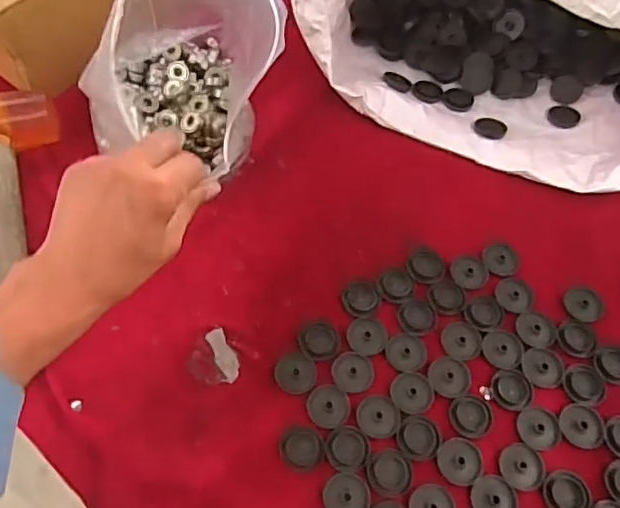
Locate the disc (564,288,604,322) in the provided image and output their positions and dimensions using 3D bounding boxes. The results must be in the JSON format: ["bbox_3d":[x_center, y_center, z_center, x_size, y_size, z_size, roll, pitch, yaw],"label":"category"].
[{"bbox_3d":[0.237,0.044,0.495,0.029,0.009,0.031,1,59,-2],"label":"disc"}]

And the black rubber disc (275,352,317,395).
[{"bbox_3d":[-0.011,0.096,0.459,0.034,0.004,0.032,1,59,-2],"label":"black rubber disc"}]

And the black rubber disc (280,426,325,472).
[{"bbox_3d":[-0.006,0.146,0.427,0.031,0.005,0.033,1,59,-2],"label":"black rubber disc"}]

